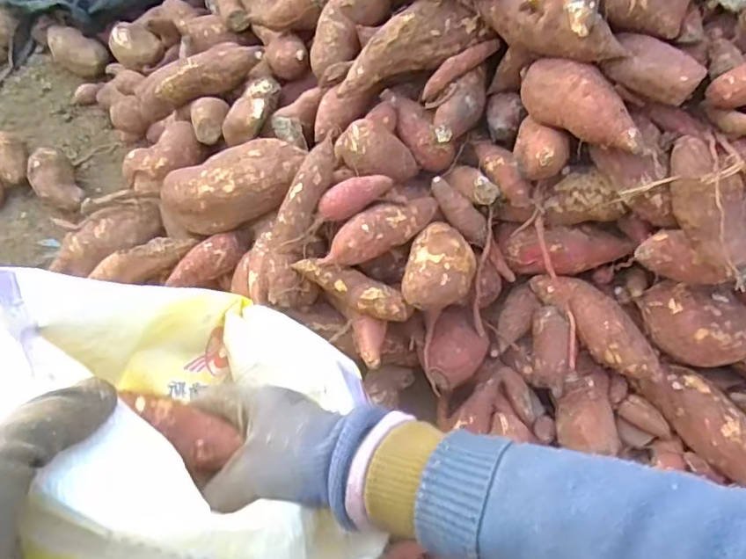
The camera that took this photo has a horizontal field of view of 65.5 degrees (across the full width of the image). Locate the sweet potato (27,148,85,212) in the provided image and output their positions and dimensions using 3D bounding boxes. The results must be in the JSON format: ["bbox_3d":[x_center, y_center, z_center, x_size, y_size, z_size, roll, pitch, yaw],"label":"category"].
[{"bbox_3d":[-0.492,-0.148,0.904,0.064,0.068,0.115,-26,58,-16],"label":"sweet potato"}]

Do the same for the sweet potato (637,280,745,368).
[{"bbox_3d":[0.361,0.053,0.608,0.149,0.057,0.066,14,56,11],"label":"sweet potato"}]

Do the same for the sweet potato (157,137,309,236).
[{"bbox_3d":[-0.163,-0.108,0.674,0.199,0.066,0.075,-16,51,23],"label":"sweet potato"}]

